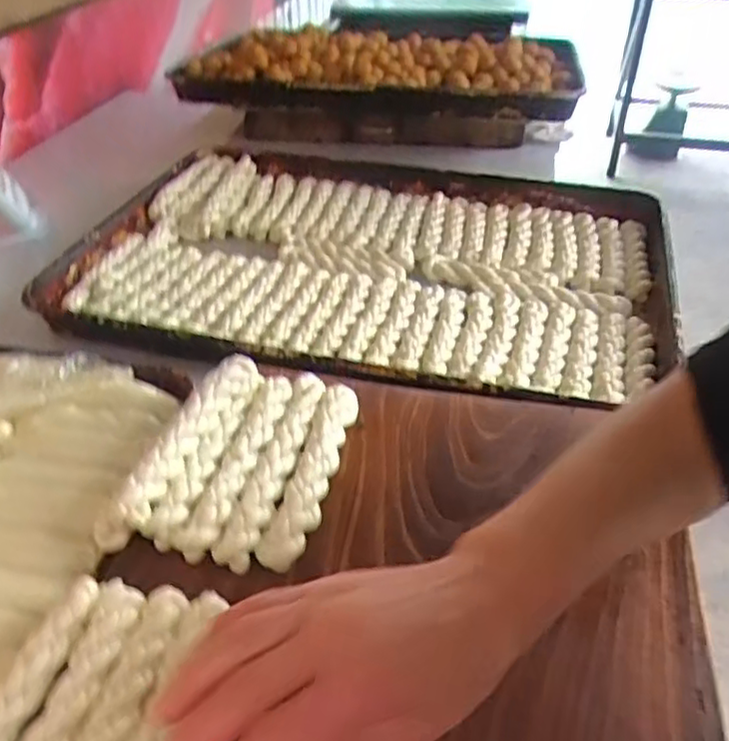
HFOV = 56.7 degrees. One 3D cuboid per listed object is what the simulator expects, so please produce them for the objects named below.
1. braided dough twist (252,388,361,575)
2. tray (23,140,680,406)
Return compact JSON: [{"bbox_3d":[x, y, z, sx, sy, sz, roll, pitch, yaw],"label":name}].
[{"bbox_3d":[-0.034,0.065,0.452,0.027,0.025,0.155,8,40,11],"label":"braided dough twist"},{"bbox_3d":[0.012,-0.130,0.737,0.611,0.049,0.456,12,44,17],"label":"tray"}]

